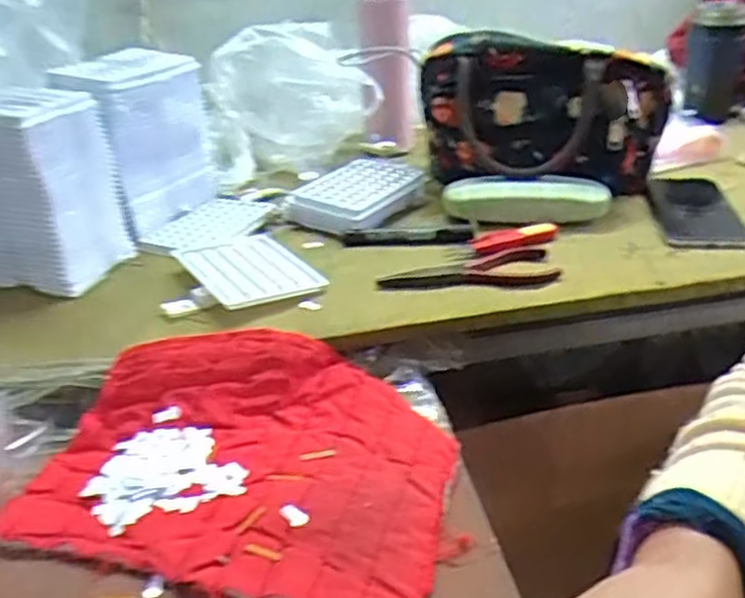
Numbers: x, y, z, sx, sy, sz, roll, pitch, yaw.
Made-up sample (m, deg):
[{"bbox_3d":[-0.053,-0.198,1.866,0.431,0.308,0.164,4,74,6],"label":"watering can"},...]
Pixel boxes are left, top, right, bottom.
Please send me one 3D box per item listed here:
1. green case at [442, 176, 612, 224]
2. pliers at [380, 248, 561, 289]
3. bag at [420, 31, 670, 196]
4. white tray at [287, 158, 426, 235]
[{"bbox_3d":[0.149,-0.099,0.713,0.158,0.032,0.057,7,31,17],"label":"green case"},{"bbox_3d":[0.083,-0.016,0.624,0.152,0.014,0.059,-7,30,-8],"label":"pliers"},{"bbox_3d":[0.161,-0.189,0.744,0.238,0.137,0.105,16,34,30],"label":"bag"},{"bbox_3d":[-0.016,-0.114,0.769,0.097,0.028,0.148,16,34,30],"label":"white tray"}]

